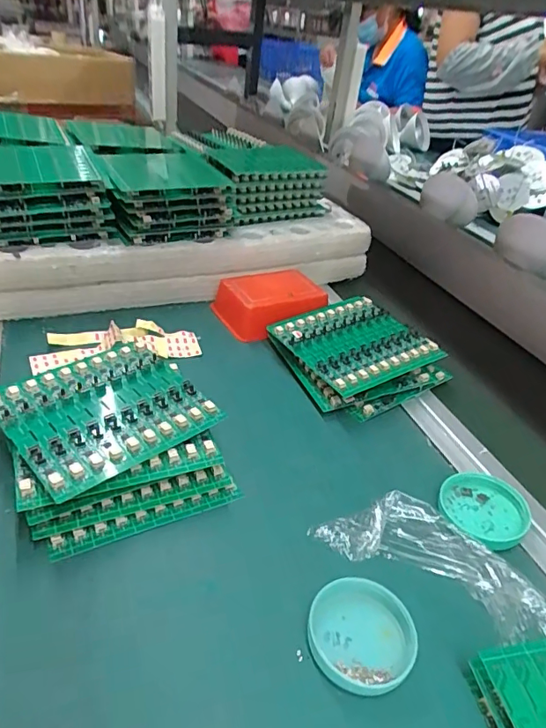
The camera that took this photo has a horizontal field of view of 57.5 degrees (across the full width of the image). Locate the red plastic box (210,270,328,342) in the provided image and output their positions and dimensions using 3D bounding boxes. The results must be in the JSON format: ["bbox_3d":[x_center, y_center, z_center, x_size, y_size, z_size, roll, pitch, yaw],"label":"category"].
[{"bbox_3d":[-0.002,-0.077,0.600,0.126,0.038,0.094,-9,38,-22],"label":"red plastic box"}]

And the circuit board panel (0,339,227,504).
[{"bbox_3d":[-0.132,0.033,0.389,0.137,0.008,0.129,-25,47,-37],"label":"circuit board panel"}]

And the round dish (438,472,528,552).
[{"bbox_3d":[0.166,0.113,0.393,0.064,0.013,0.062,12,35,6],"label":"round dish"}]

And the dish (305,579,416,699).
[{"bbox_3d":[0.055,0.164,0.305,0.065,0.015,0.060,5,35,-4],"label":"dish"}]

